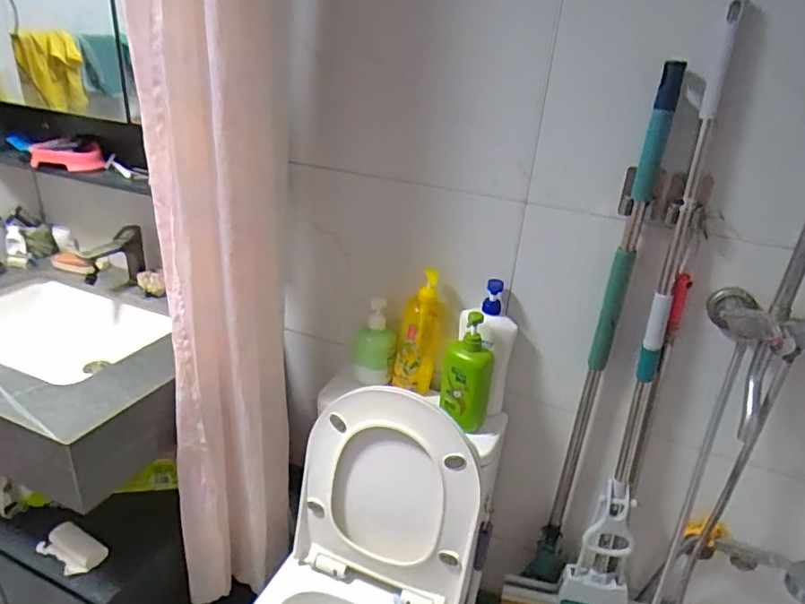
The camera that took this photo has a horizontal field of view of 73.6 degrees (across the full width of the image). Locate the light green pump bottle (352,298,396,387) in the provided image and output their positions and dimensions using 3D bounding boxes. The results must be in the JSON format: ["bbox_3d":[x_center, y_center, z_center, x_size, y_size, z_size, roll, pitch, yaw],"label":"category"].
[{"bbox_3d":[-0.058,0.087,1.119,0.088,0.168,0.051,2,24,-5],"label":"light green pump bottle"}]

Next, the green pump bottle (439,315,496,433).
[{"bbox_3d":[0.123,0.133,1.013,0.093,0.220,0.071,9,25,9],"label":"green pump bottle"}]

